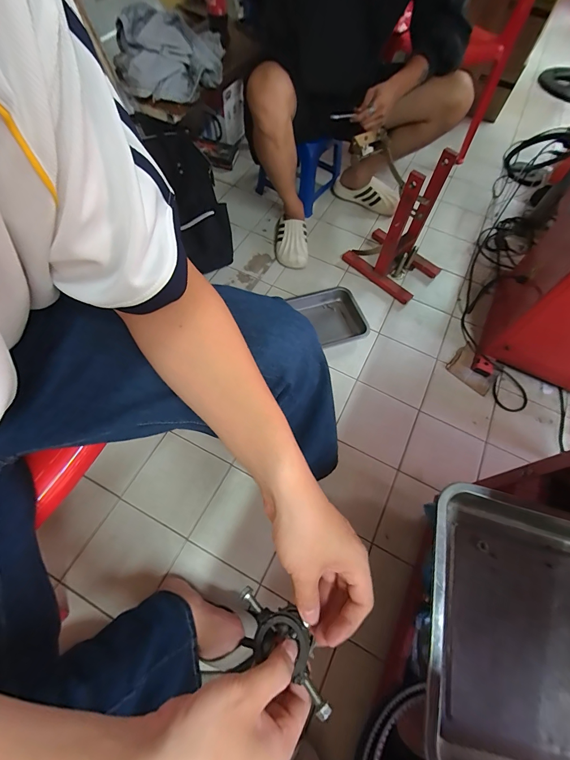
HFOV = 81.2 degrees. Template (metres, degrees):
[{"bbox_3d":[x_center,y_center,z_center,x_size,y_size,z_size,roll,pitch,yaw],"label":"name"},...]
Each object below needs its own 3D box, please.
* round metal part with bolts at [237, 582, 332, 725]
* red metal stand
[{"bbox_3d":[-0.001,0.236,0.297,0.111,0.017,0.051,36,66,27],"label":"round metal part with bolts"},{"bbox_3d":[0.400,-0.498,1.071,0.212,0.368,0.282,-40,72,-21],"label":"red metal stand"}]

